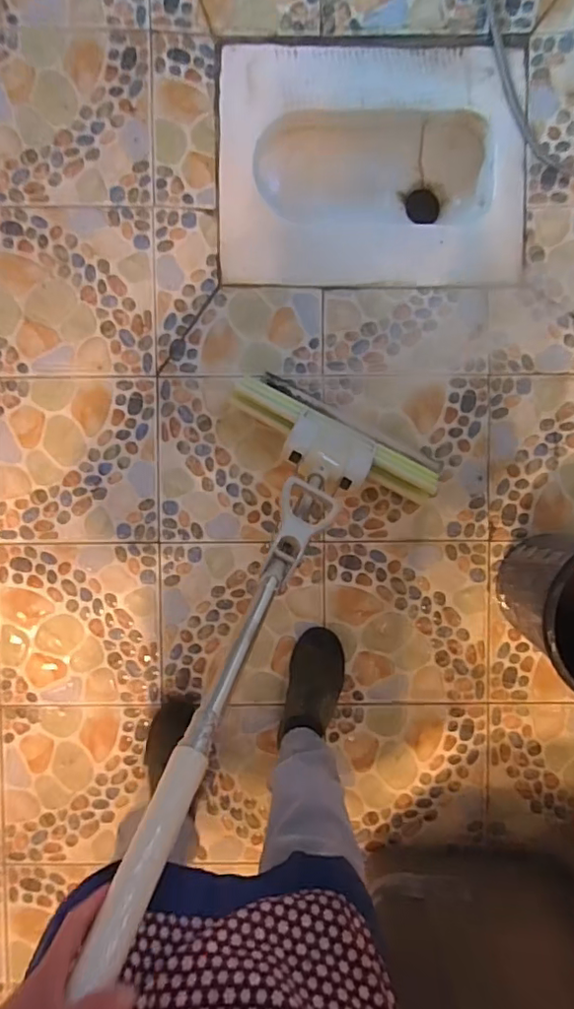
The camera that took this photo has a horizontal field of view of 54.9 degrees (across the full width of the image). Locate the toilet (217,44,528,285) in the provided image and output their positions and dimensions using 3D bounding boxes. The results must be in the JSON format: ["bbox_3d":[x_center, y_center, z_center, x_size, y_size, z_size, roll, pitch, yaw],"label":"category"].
[{"bbox_3d":[0.157,-0.627,1.085,0.560,0.162,0.427,0,92,3],"label":"toilet"}]

